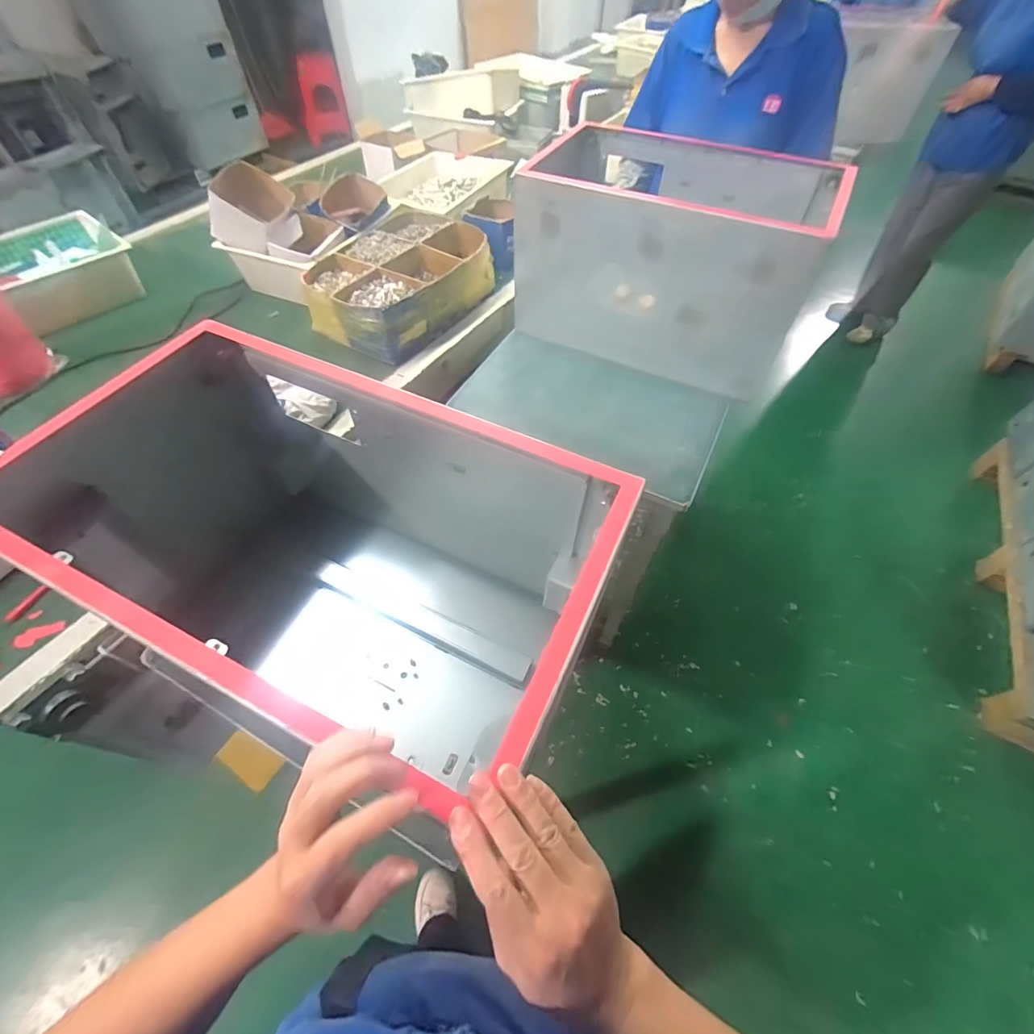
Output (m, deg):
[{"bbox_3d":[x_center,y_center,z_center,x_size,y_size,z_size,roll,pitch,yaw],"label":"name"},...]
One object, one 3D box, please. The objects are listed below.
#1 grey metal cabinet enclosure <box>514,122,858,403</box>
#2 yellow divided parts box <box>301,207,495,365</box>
[{"bbox_3d":[0.293,-0.526,0.944,0.530,0.269,0.368,23,58,16],"label":"grey metal cabinet enclosure"},{"bbox_3d":[-0.249,-0.537,1.069,0.283,0.115,0.414,24,58,16],"label":"yellow divided parts box"}]

